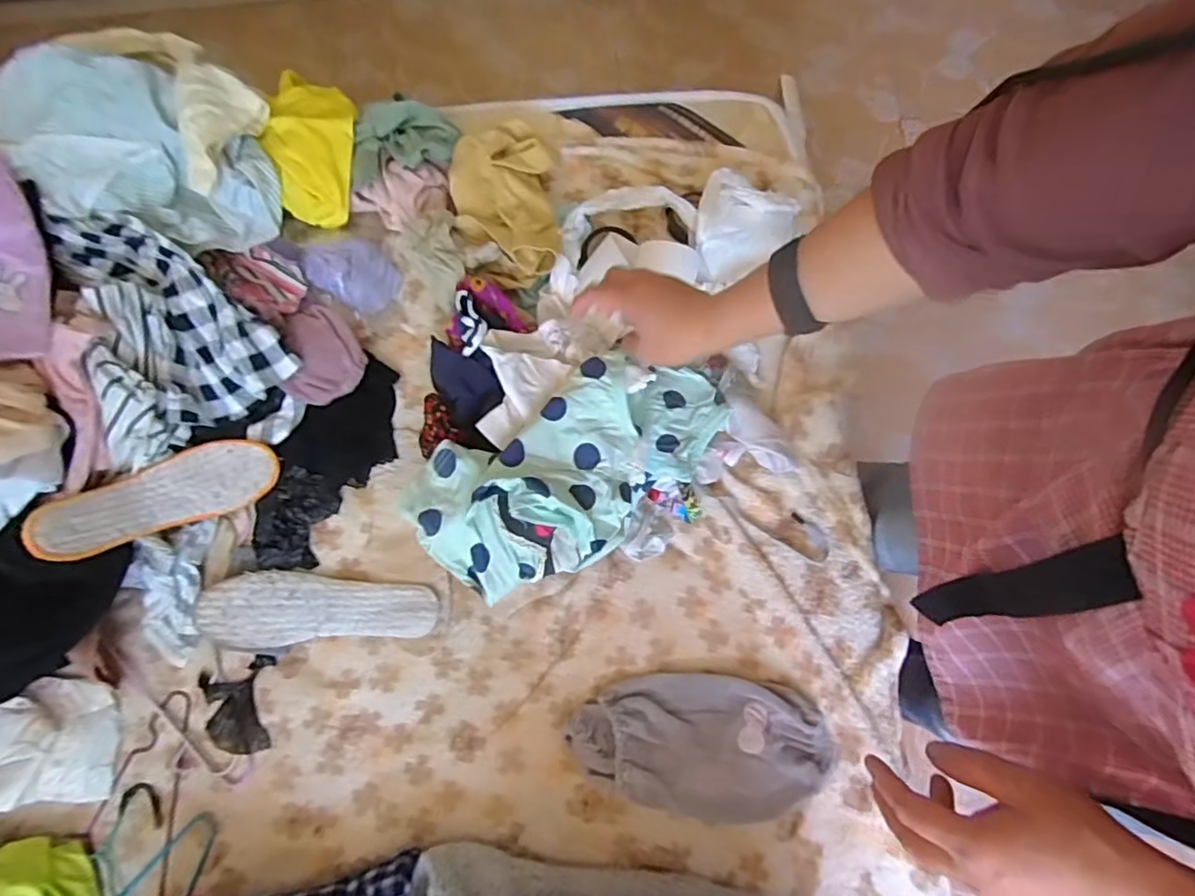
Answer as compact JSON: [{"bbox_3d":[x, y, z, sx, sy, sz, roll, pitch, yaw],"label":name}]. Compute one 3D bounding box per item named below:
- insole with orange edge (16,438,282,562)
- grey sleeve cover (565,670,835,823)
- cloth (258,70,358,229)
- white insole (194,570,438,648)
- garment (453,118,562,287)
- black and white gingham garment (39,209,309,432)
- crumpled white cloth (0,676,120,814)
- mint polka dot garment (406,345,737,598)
[{"bbox_3d":[-0.460,0.049,0.654,0.222,0.058,0.076,-24,79,-31],"label":"insole with orange edge"},{"bbox_3d":[0.107,0.309,0.649,0.272,0.041,0.140,10,80,1],"label":"grey sleeve cover"},{"bbox_3d":[-0.340,-0.363,0.737,0.103,0.046,0.191,1,79,2],"label":"cloth"},{"bbox_3d":[-0.308,0.176,0.683,0.254,0.014,0.075,-1,79,0],"label":"white insole"},{"bbox_3d":[-0.106,-0.291,0.705,0.117,0.061,0.211,-8,79,0],"label":"garment"},{"bbox_3d":[-0.466,-0.156,0.693,0.138,0.072,0.266,-36,82,-7],"label":"black and white gingham garment"},{"bbox_3d":[-0.595,0.315,0.658,0.146,0.035,0.123,-2,79,-1],"label":"crumpled white cloth"},{"bbox_3d":[-0.016,0.014,0.618,0.328,0.076,0.162,-31,81,-15],"label":"mint polka dot garment"}]

